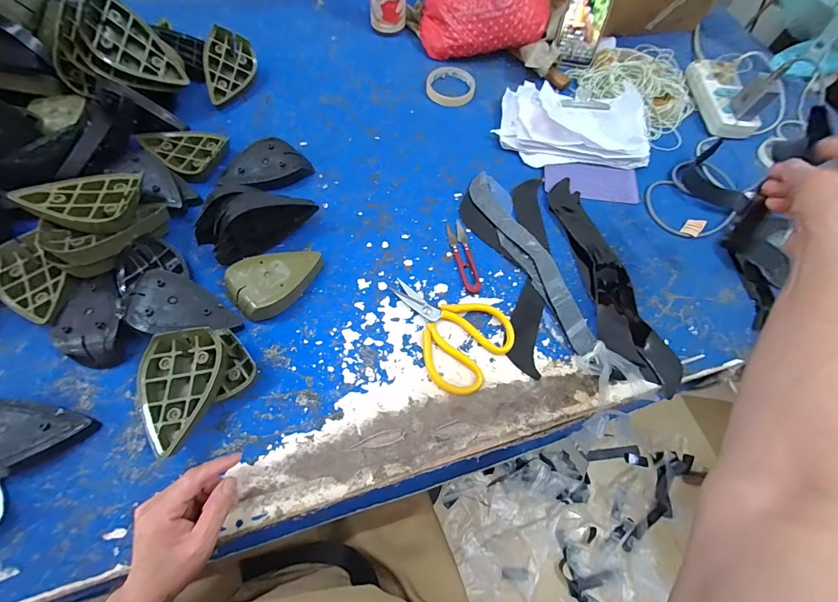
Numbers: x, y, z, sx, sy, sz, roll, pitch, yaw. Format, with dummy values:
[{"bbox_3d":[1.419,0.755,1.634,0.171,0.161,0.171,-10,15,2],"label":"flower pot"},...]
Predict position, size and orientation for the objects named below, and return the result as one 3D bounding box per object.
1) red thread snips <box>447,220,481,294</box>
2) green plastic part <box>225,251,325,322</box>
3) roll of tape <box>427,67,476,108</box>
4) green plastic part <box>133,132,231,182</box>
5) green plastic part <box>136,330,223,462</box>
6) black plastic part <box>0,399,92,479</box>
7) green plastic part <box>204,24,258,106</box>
[{"bbox_3d":[0.063,-0.063,0.498,0.026,0.006,0.113,-12,68,-8],"label":"red thread snips"},{"bbox_3d":[-0.182,-0.030,0.456,0.121,0.036,0.081,-41,75,-18],"label":"green plastic part"},{"bbox_3d":[0.057,-0.386,0.633,0.085,0.012,0.088,1,67,-3],"label":"roll of tape"},{"bbox_3d":[-0.348,-0.219,0.525,0.115,0.025,0.083,9,68,-5],"label":"green plastic part"},{"bbox_3d":[-0.254,0.092,0.374,0.076,0.024,0.123,4,71,-6],"label":"green plastic part"},{"bbox_3d":[-0.415,0.145,0.369,0.111,0.031,0.071,10,67,1],"label":"black plastic part"},{"bbox_3d":[-0.317,-0.381,0.586,0.075,0.018,0.120,16,81,-19],"label":"green plastic part"}]

